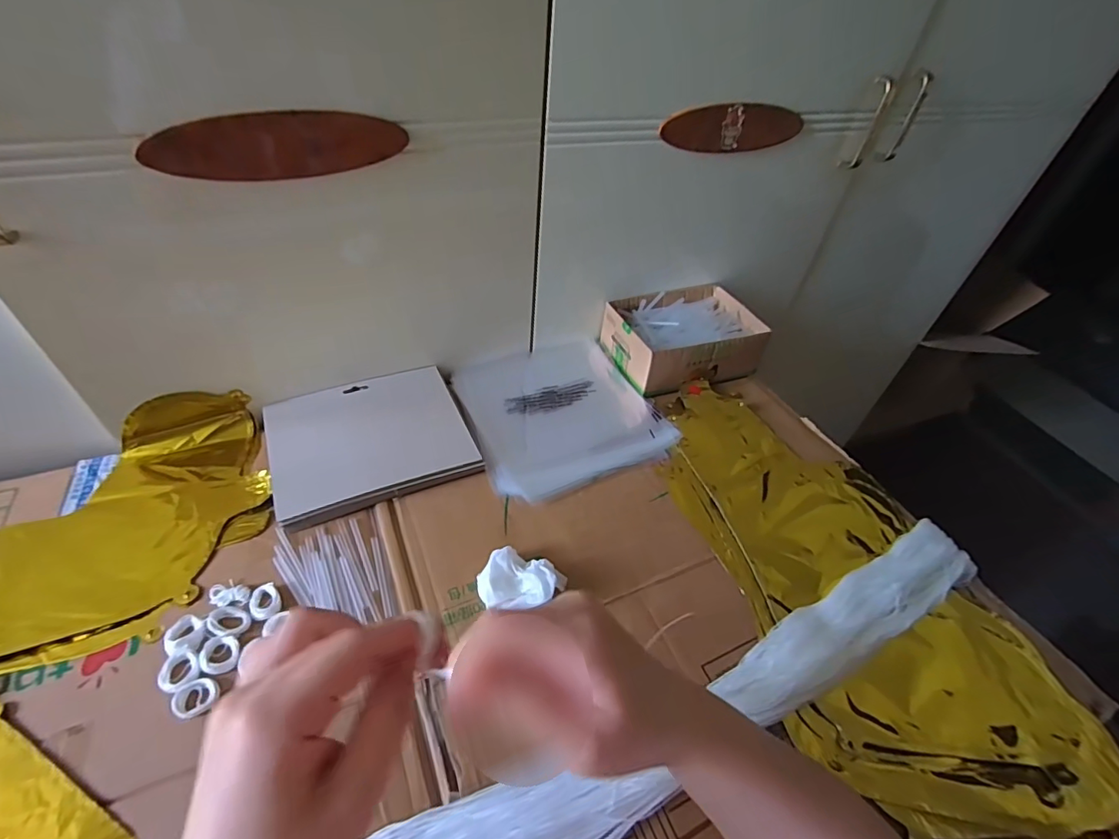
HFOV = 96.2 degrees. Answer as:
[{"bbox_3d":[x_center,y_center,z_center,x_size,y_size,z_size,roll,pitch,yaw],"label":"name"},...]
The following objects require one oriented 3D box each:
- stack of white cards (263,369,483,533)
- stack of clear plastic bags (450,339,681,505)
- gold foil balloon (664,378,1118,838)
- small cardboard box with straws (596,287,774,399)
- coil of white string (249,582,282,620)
[{"bbox_3d":[-0.198,0.018,0.535,0.194,0.024,0.163,-16,47,-22],"label":"stack of white cards"},{"bbox_3d":[-0.003,-0.013,0.607,0.217,0.015,0.231,-17,48,-23],"label":"stack of clear plastic bags"},{"bbox_3d":[0.273,0.134,0.498,0.264,0.039,0.477,-7,45,-14],"label":"gold foil balloon"},{"bbox_3d":[0.162,-0.108,0.670,0.184,0.067,0.131,-11,46,-17],"label":"small cardboard box with straws"},{"bbox_3d":[-0.238,0.146,0.405,0.022,0.004,0.029,-16,47,-22],"label":"coil of white string"}]

